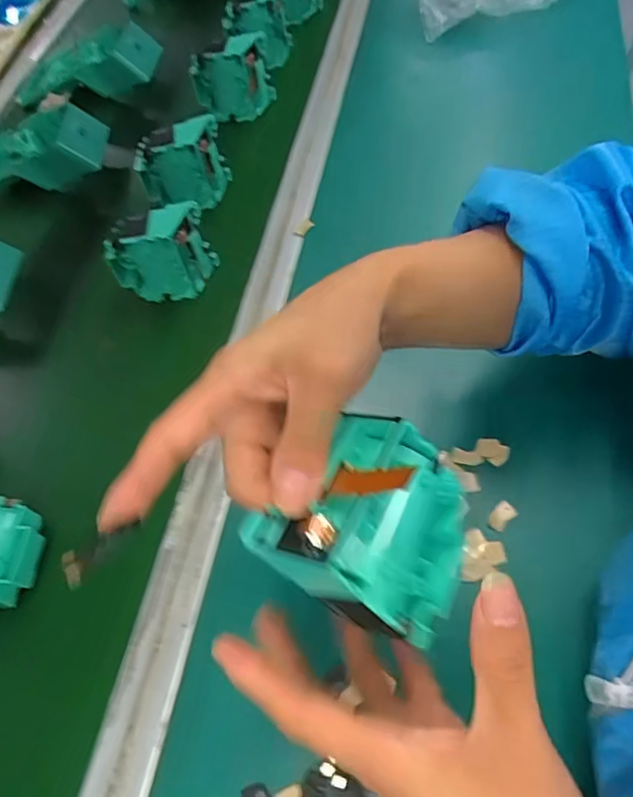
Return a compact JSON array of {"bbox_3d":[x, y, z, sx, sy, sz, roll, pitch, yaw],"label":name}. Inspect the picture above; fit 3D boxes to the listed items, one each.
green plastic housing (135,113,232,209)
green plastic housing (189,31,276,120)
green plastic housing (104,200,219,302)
[{"bbox_3d":[-0.129,-0.229,0.531,0.074,0.072,0.047,-2,70,2],"label":"green plastic housing"},{"bbox_3d":[-0.090,-0.345,0.598,0.082,0.076,0.039,-12,70,-2],"label":"green plastic housing"},{"bbox_3d":[-0.134,-0.127,0.474,0.079,0.070,0.055,0,70,2],"label":"green plastic housing"}]

